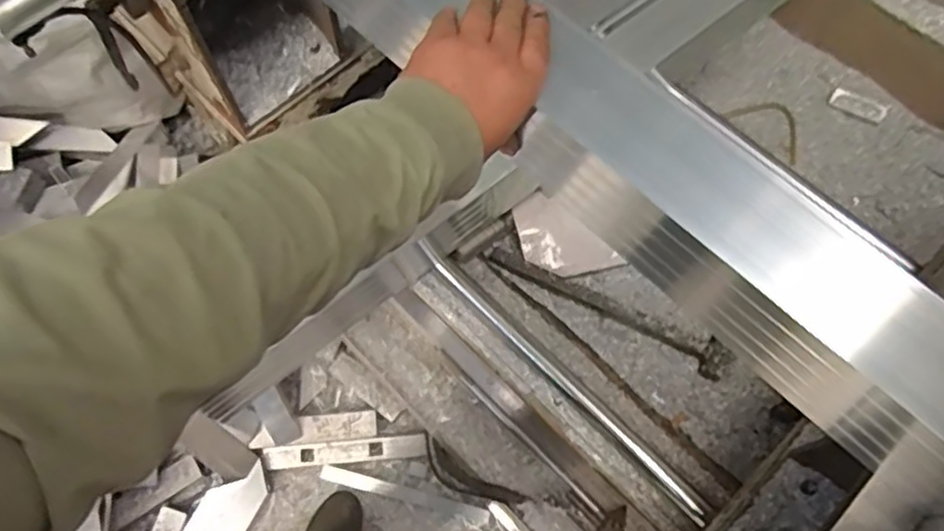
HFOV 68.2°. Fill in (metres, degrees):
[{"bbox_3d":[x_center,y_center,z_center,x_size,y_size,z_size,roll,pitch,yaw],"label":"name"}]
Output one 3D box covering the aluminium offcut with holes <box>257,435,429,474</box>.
[{"bbox_3d":[-0.247,0.367,1.370,0.311,0.015,0.046,-5,87,-4],"label":"aluminium offcut with holes"}]

